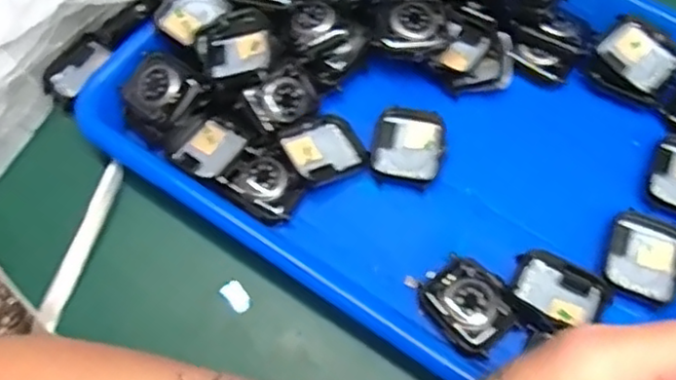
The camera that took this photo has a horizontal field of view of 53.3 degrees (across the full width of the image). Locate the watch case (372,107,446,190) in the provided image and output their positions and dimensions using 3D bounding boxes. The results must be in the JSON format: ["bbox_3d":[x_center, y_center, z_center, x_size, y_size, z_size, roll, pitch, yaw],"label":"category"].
[{"bbox_3d":[0.039,-0.023,0.369,0.037,0.011,0.044,12,65,8],"label":"watch case"}]

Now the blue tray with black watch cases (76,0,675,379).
[{"bbox_3d":[0.056,-0.047,0.367,0.332,0.042,0.247,30,68,15],"label":"blue tray with black watch cases"}]

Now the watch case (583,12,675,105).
[{"bbox_3d":[0.172,-0.075,0.388,0.049,0.016,0.040,33,80,15],"label":"watch case"}]

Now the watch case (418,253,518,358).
[{"bbox_3d":[0.064,0.057,0.329,0.036,0.011,0.043,-36,68,-15],"label":"watch case"}]

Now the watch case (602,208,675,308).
[{"bbox_3d":[0.155,0.033,0.337,0.037,0.007,0.043,19,66,11],"label":"watch case"}]

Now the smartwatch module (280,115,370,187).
[{"bbox_3d":[-0.007,-0.022,0.365,0.041,0.011,0.037,-28,66,-12],"label":"smartwatch module"}]

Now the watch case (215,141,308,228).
[{"bbox_3d":[-0.039,-0.002,0.356,0.038,0.015,0.031,31,68,15],"label":"watch case"}]

